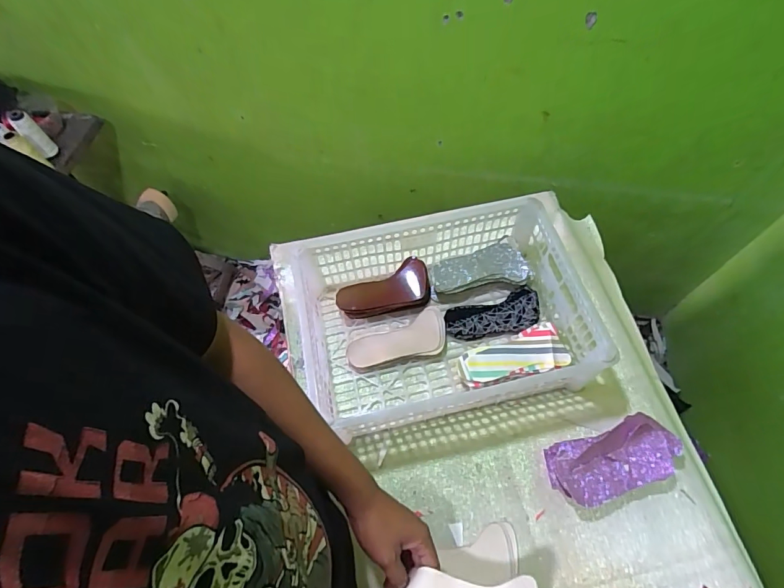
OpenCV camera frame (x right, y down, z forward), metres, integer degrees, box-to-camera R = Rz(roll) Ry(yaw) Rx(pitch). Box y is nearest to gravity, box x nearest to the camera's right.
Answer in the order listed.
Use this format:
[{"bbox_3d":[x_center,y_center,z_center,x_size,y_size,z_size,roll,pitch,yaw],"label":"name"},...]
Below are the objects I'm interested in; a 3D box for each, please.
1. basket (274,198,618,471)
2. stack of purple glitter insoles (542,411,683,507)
[{"bbox_3d":[0.058,0.053,0.716,0.482,0.145,0.373,-12,62,-4],"label":"basket"},{"bbox_3d":[0.333,0.248,0.639,0.188,0.055,0.094,-16,62,-7],"label":"stack of purple glitter insoles"}]

